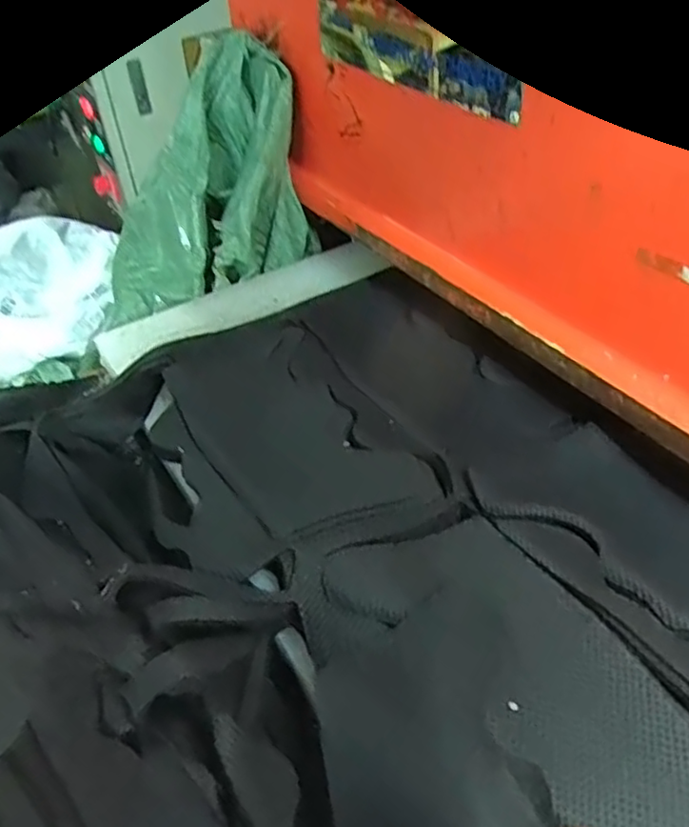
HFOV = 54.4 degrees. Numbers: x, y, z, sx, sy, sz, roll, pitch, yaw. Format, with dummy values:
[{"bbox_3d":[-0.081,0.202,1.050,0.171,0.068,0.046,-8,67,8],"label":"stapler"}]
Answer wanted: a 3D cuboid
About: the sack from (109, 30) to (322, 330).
[{"bbox_3d":[-0.163,-0.247,0.766,0.247,0.284,0.120,-22,47,-25],"label":"sack"}]

